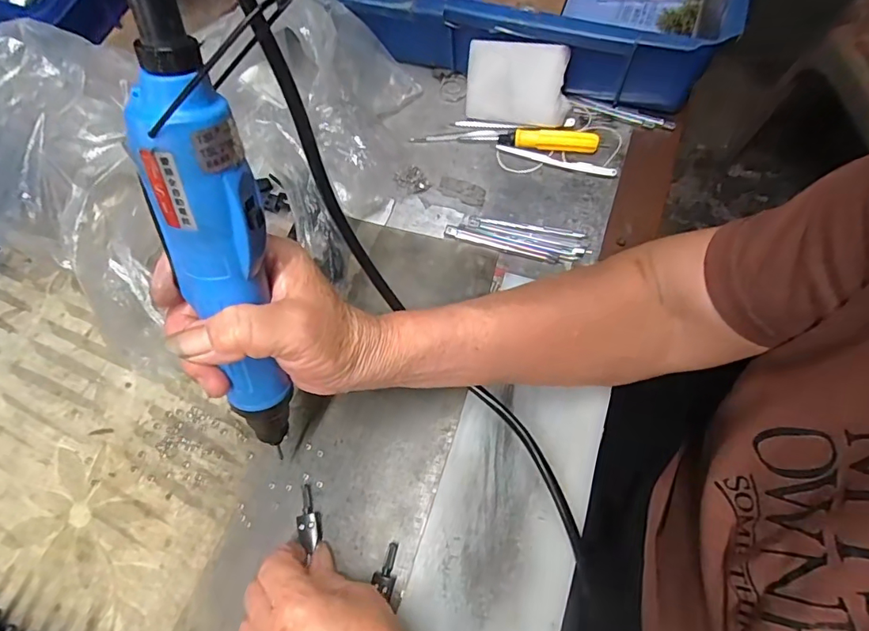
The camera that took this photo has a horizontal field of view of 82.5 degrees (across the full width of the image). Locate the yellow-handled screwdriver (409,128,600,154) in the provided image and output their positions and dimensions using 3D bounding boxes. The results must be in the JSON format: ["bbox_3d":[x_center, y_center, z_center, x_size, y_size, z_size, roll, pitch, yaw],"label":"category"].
[{"bbox_3d":[0.060,-0.158,0.433,0.158,0.022,0.017,9,69,7],"label":"yellow-handled screwdriver"}]

